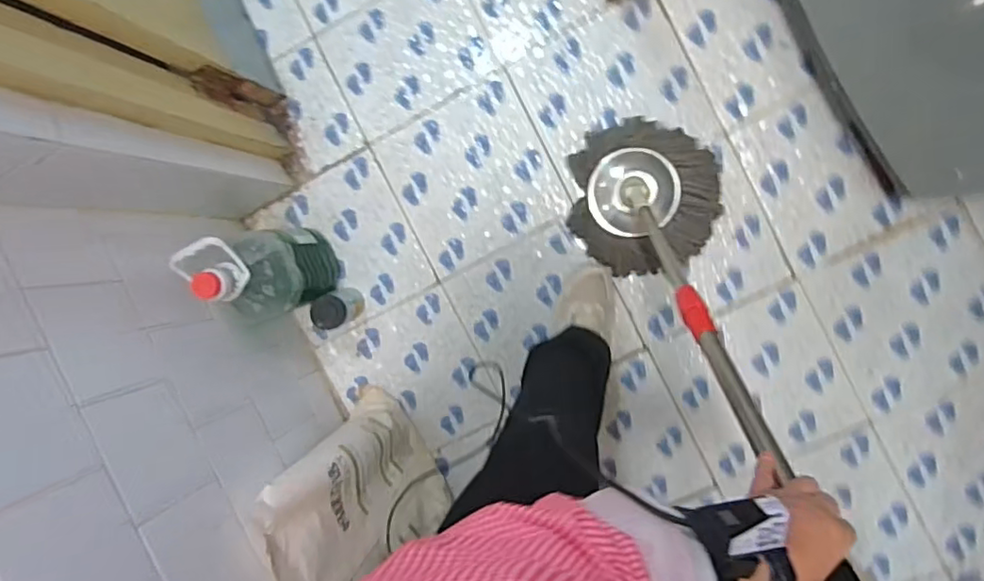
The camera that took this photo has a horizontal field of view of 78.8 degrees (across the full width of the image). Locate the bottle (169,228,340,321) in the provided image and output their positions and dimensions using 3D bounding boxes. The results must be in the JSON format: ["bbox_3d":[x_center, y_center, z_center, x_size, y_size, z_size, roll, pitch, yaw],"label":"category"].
[{"bbox_3d":[-0.375,-0.031,1.027,0.121,0.343,0.147,-40,87,9],"label":"bottle"}]

